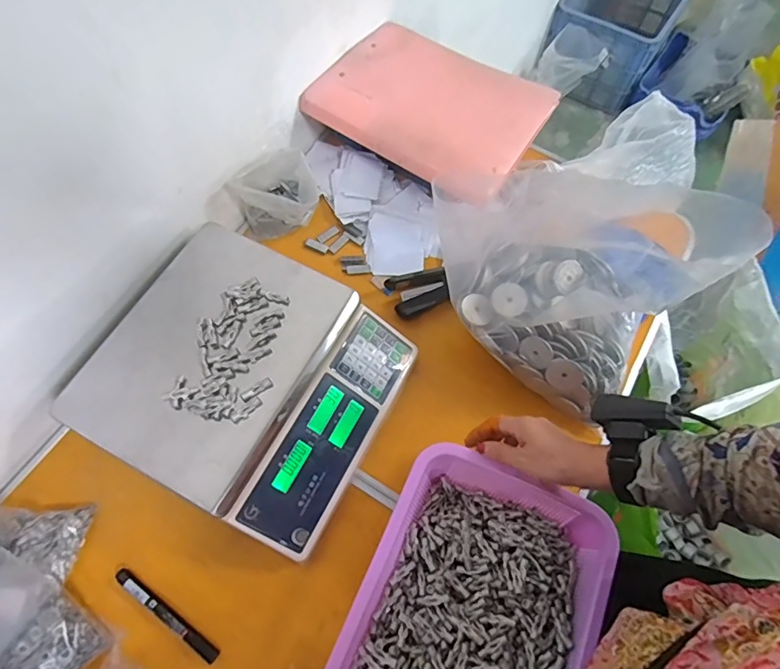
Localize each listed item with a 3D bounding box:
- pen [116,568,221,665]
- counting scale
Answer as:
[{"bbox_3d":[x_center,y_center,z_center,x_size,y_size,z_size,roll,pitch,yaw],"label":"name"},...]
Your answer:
[{"bbox_3d":[-0.240,0.299,0.517,0.141,0.011,0.014,33,70,14],"label":"pen"},{"bbox_3d":[-0.163,0.051,0.572,0.305,0.106,0.279,26,68,11],"label":"counting scale"}]

